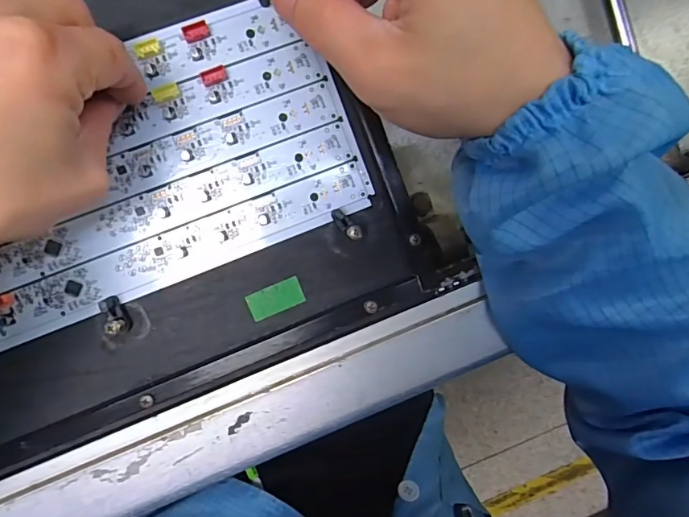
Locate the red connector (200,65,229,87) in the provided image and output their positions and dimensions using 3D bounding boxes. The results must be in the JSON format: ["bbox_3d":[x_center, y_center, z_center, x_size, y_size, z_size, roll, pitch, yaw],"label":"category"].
[{"bbox_3d":[-0.066,-0.093,0.228,0.013,0.005,0.006,-22,99,-5],"label":"red connector"}]

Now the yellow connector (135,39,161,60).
[{"bbox_3d":[-0.097,-0.103,0.222,0.012,0.005,0.006,-26,99,-4],"label":"yellow connector"}]

